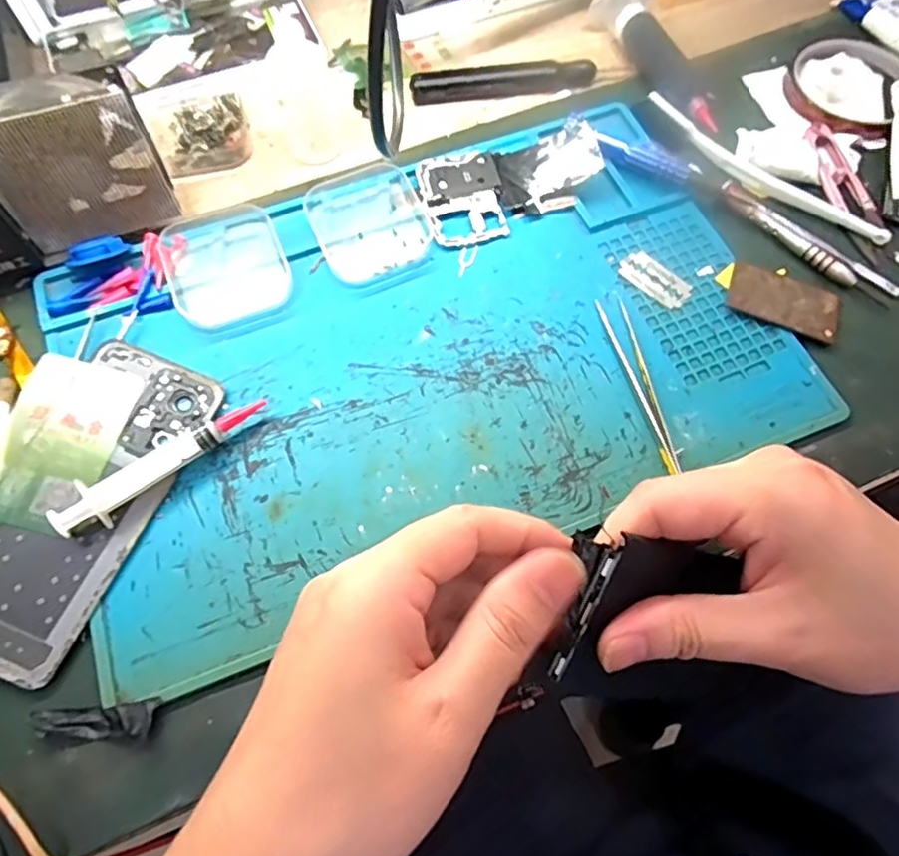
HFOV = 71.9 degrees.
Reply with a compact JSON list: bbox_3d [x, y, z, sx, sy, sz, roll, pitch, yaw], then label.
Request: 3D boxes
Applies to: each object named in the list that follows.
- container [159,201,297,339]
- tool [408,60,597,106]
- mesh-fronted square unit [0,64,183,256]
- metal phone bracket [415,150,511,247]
[{"bbox_3d":[-0.125,-0.091,0.350,0.064,0.012,0.076,-23,69,-10],"label":"container"},{"bbox_3d":[0.036,-0.237,0.420,0.124,0.013,0.018,-7,67,-4],"label":"tool"},{"bbox_3d":[-0.198,-0.138,0.330,0.081,0.084,0.032,-26,69,-11],"label":"mesh-fronted square unit"},{"bbox_3d":[0.009,-0.138,0.372,0.048,0.007,0.064,-11,67,-5],"label":"metal phone bracket"}]

